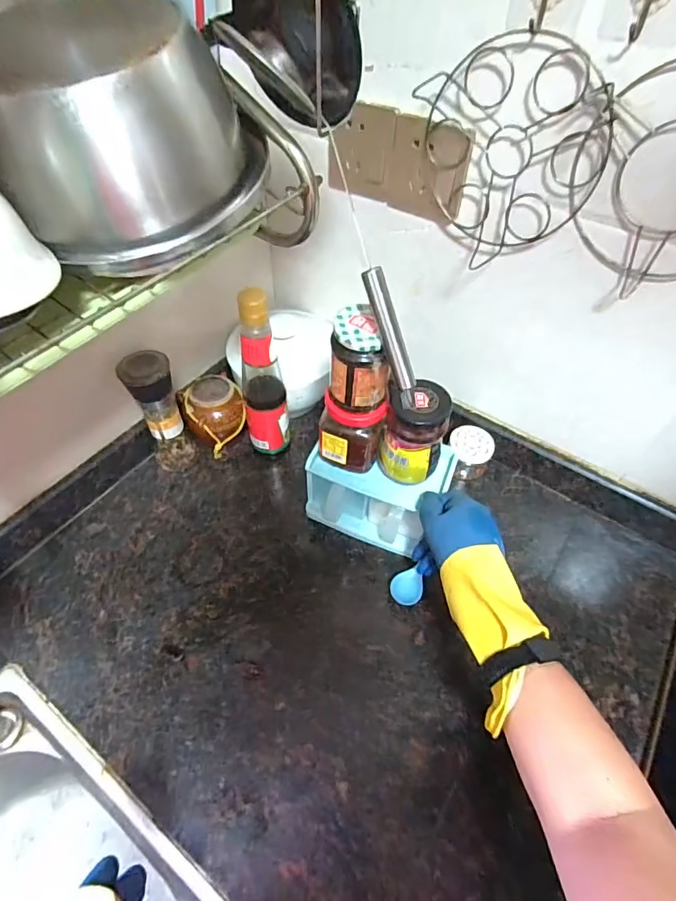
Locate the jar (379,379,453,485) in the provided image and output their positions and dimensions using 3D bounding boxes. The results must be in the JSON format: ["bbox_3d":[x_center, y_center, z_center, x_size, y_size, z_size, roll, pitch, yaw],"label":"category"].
[{"bbox_3d":[0.086,-0.016,0.532,0.063,0.121,0.058,1,52,-1],"label":"jar"}]

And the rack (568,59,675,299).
[{"bbox_3d":[0.285,-0.226,0.401,0.168,0.175,0.030,37,59,23],"label":"rack"}]

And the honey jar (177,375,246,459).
[{"bbox_3d":[-0.182,-0.051,0.694,0.082,0.093,0.078,1,52,-1],"label":"honey jar"}]

